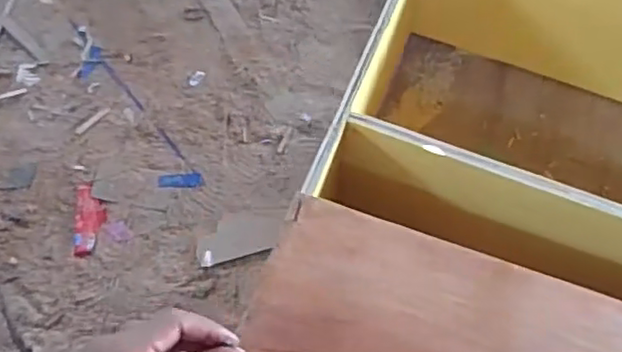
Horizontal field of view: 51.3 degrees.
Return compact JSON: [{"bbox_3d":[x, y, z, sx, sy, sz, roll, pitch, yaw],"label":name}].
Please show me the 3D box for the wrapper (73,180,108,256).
[{"bbox_3d":[-0.545,0.103,1.601,0.070,0.011,0.195,-4,62,-5],"label":"wrapper"}]

